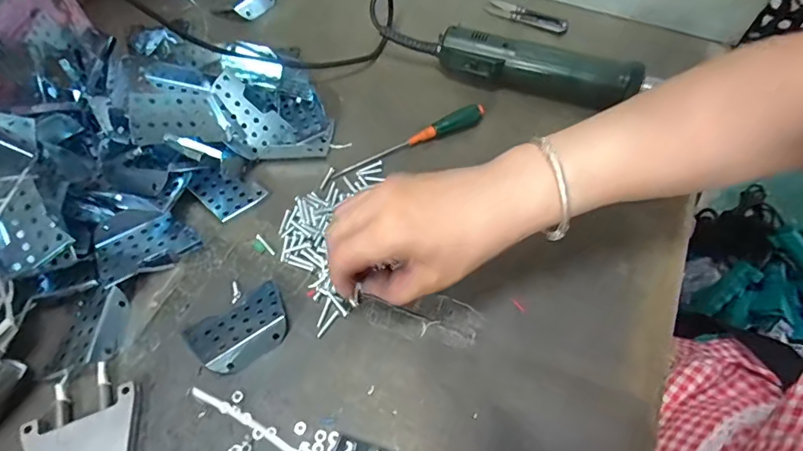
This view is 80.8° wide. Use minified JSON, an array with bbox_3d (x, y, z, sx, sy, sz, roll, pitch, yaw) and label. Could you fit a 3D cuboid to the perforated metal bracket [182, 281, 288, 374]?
[{"bbox_3d":[-0.112,0.072,0.331,0.066,0.016,0.046,-32,63,-18],"label":"perforated metal bracket"}]

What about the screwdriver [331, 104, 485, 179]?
[{"bbox_3d":[0.008,-0.078,0.423,0.147,0.014,0.017,-21,60,-12],"label":"screwdriver"}]

